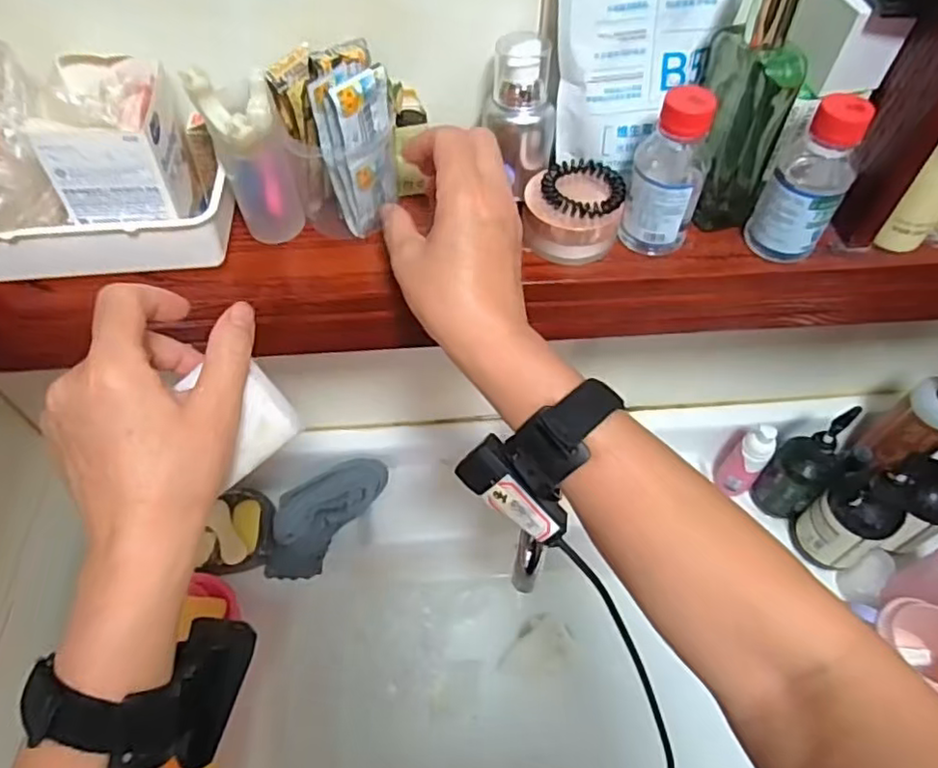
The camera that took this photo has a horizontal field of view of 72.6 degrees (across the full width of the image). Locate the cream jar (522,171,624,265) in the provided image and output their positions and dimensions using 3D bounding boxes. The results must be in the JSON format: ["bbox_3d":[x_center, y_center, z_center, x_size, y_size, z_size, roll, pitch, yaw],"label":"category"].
[{"bbox_3d":[0.067,-0.113,0.424,0.062,0.039,0.055,-19,56,-13],"label":"cream jar"}]

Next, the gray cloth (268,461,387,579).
[{"bbox_3d":[-0.171,0.150,0.735,0.071,0.061,0.171,41,90,23],"label":"gray cloth"}]

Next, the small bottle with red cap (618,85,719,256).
[{"bbox_3d":[0.123,-0.130,0.399,0.044,0.105,0.048,17,56,12],"label":"small bottle with red cap"}]

